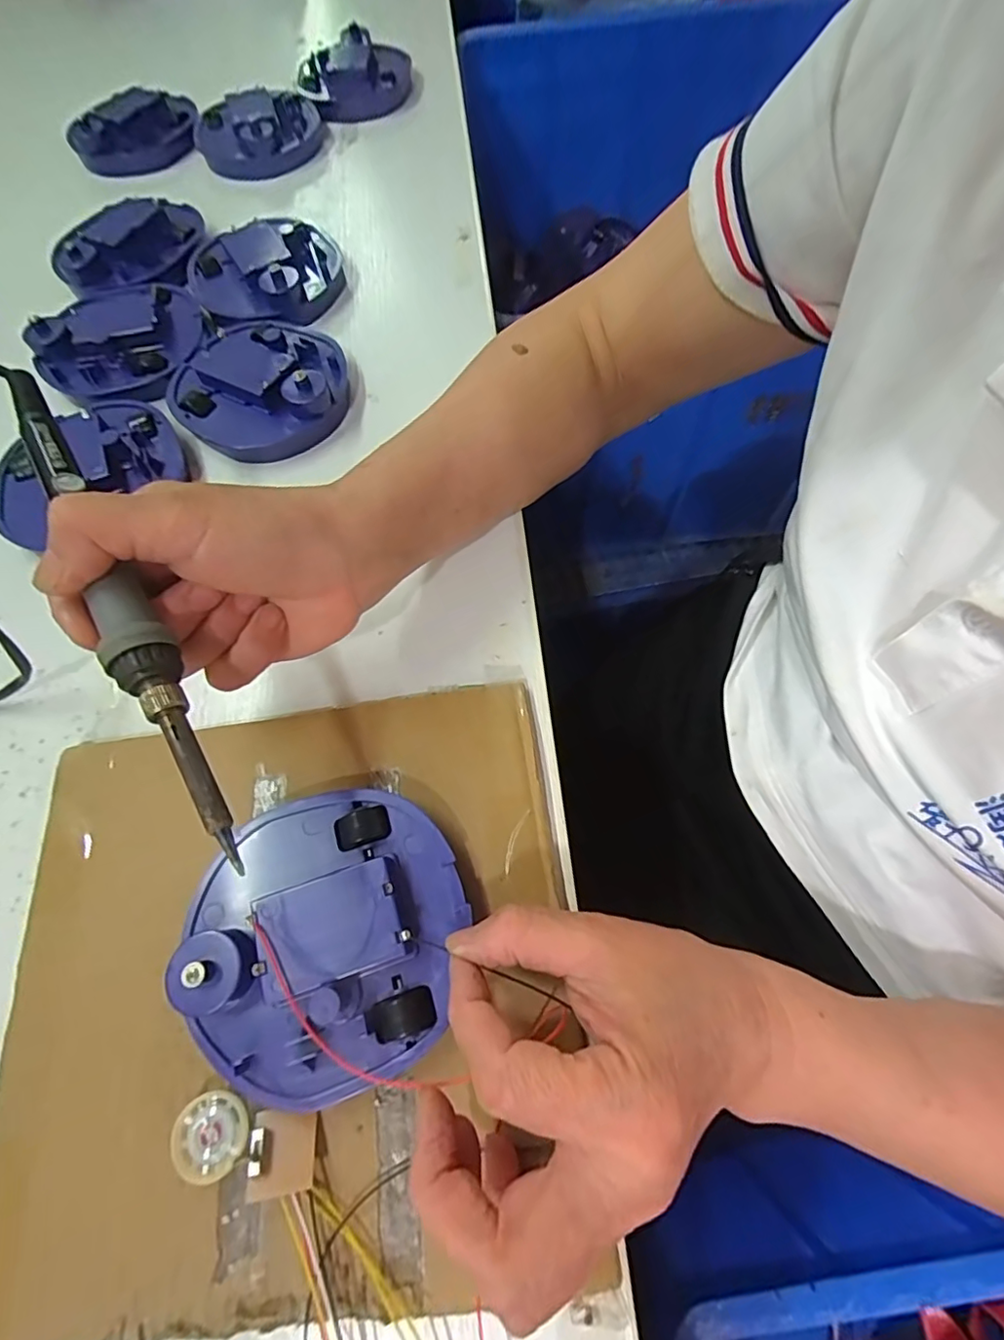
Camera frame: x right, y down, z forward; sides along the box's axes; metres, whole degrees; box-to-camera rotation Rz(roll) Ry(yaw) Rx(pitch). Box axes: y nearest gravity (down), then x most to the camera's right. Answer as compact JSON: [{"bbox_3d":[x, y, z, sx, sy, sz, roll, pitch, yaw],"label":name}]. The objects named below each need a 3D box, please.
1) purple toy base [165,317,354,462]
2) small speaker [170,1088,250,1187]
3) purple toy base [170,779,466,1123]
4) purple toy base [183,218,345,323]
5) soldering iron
[{"bbox_3d":[-0.153,-0.183,0.345,0.105,0.028,0.105,-37,69,-13],"label":"purple toy base"},{"bbox_3d":[-0.105,0.169,0.198,0.027,0.009,0.025,-19,66,-5],"label":"small speaker"},{"bbox_3d":[-0.067,0.103,0.214,0.103,0.027,0.103,-1,66,3],"label":"purple toy base"},{"bbox_3d":[-0.169,-0.286,0.389,0.104,0.024,0.106,-17,66,-4],"label":"purple toy base"},{"bbox_3d":[-0.137,-0.031,0.188,0.017,0.014,0.212,-30,76,-10],"label":"soldering iron"}]

